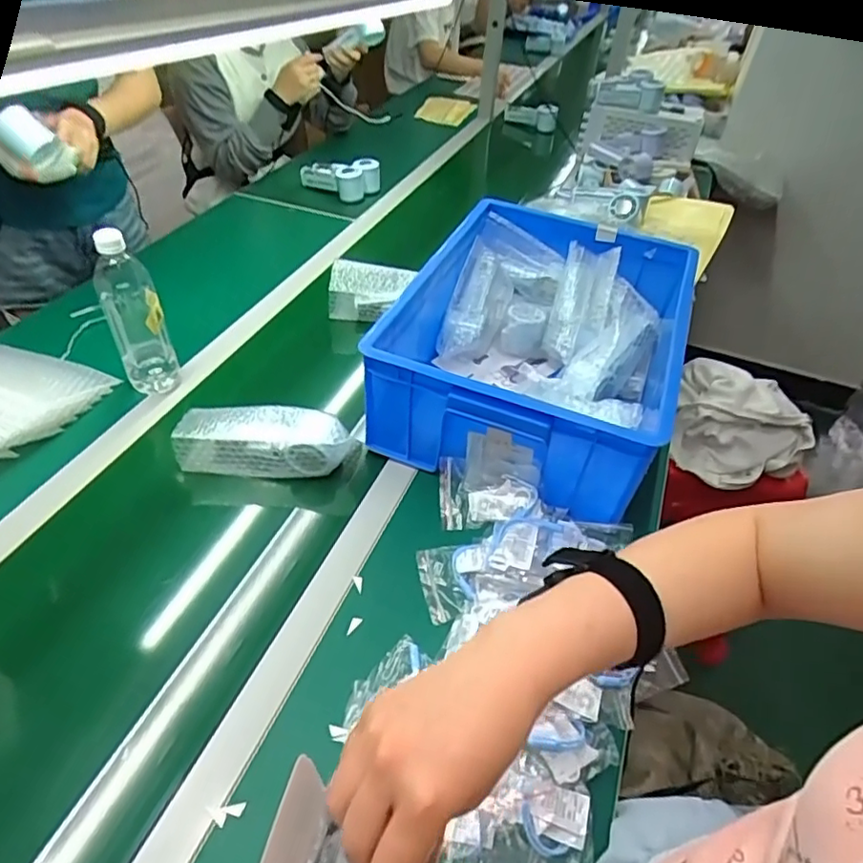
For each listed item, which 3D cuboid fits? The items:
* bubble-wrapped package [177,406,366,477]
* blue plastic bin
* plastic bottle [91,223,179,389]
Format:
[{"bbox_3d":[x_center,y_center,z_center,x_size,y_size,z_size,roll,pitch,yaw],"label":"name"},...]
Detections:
[{"bbox_3d":[-0.197,0.004,0.742,0.213,0.072,0.066,3,44,-4],"label":"bubble-wrapped package"},{"bbox_3d":[0.147,-0.122,0.835,0.359,0.160,0.448,19,46,12],"label":"blue plastic bin"},{"bbox_3d":[-0.384,-0.151,0.774,0.066,0.230,0.058,-19,50,-24],"label":"plastic bottle"}]

